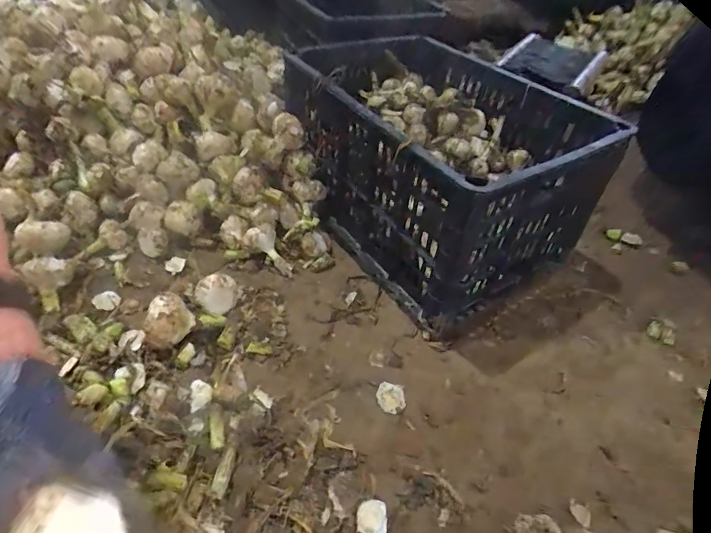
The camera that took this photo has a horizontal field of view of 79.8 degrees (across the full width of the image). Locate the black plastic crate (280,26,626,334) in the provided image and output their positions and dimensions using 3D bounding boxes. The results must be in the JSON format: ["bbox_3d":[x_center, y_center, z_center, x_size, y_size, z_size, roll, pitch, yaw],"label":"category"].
[{"bbox_3d":[0.119,-0.174,0.691,0.331,0.239,0.457,-24,51,-27],"label":"black plastic crate"}]

